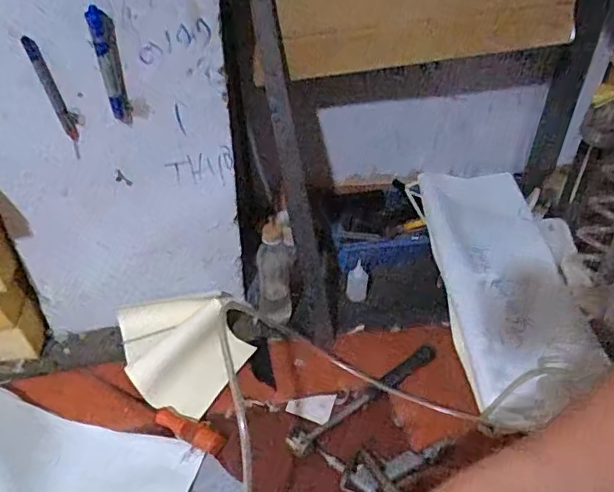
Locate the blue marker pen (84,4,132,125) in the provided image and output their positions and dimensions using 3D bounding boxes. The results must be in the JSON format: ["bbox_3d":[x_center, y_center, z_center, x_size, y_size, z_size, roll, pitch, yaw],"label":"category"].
[{"bbox_3d":[-0.235,-0.213,0.666,0.024,0.141,0.015,-1,40,-3],"label":"blue marker pen"}]

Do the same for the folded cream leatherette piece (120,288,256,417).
[{"bbox_3d":[-0.188,0.155,0.878,0.189,0.075,0.202,-15,42,-18],"label":"folded cream leatherette piece"}]

